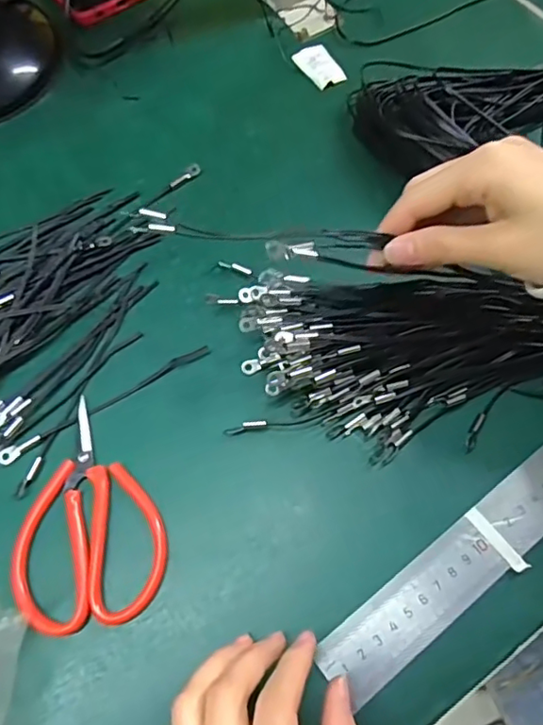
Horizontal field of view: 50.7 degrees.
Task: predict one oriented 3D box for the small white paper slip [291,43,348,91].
[{"bbox_3d":[0.035,-0.222,0.426,0.027,0.004,0.042,-27,70,-11],"label":"small white paper slip"}]

